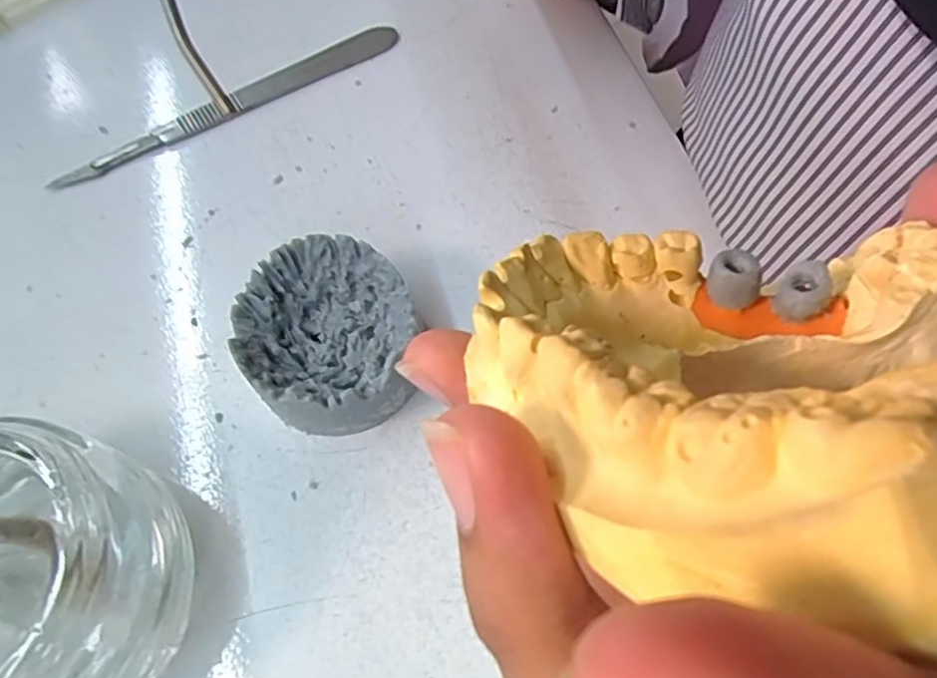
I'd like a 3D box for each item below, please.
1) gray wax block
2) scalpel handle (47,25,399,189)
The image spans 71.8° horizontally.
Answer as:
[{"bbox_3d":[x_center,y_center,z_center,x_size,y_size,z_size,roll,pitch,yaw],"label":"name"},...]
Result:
[{"bbox_3d":[-0.039,0.000,0.188,0.048,0.029,0.050,-28,66,-11],"label":"gray wax block"},{"bbox_3d":[-0.089,-0.090,0.248,0.138,0.004,0.014,-30,66,-12],"label":"scalpel handle"}]

